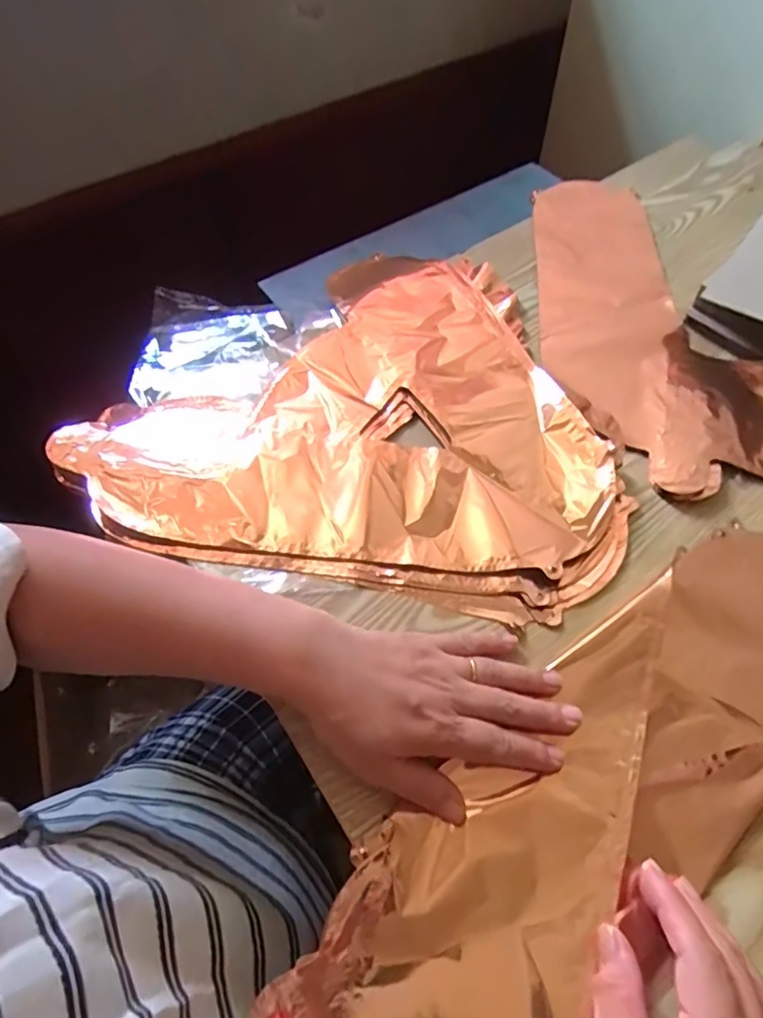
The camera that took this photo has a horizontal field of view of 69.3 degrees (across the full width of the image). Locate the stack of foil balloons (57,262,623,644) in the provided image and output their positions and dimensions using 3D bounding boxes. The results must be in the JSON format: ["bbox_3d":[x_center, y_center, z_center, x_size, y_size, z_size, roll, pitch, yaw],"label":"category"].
[{"bbox_3d":[-0.010,-0.108,0.472,0.412,0.022,0.359,12,59,7],"label":"stack of foil balloons"}]

